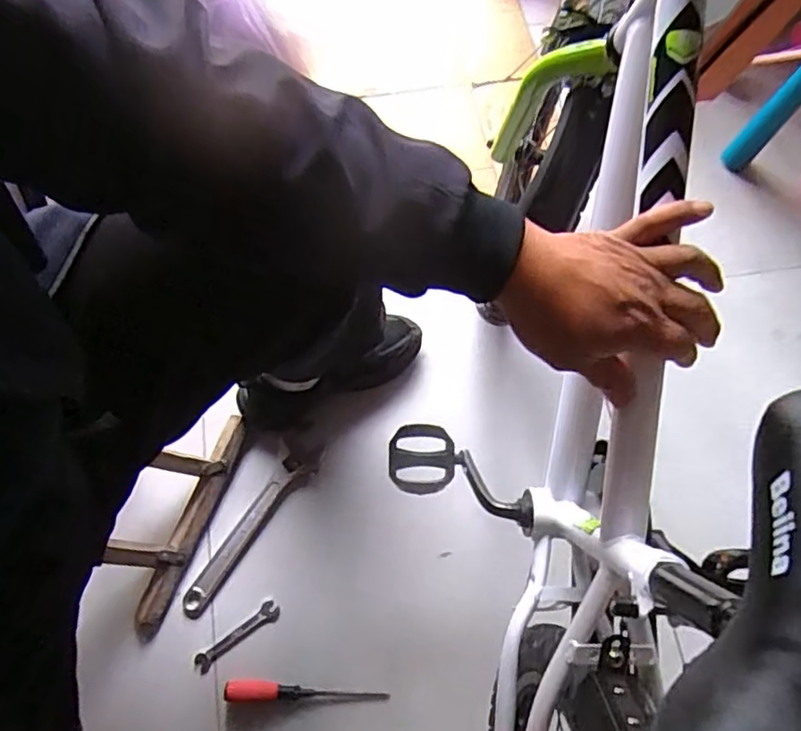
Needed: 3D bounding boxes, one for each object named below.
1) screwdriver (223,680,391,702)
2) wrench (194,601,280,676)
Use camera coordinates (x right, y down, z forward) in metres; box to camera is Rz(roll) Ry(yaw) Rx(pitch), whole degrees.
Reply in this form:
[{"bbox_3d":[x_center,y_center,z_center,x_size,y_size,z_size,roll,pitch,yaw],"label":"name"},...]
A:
[{"bbox_3d":[-0.120,0.416,0.748,0.203,0.020,0.023,3,70,0],"label":"screwdriver"},{"bbox_3d":[-0.212,0.353,0.767,0.115,0.011,0.026,-37,75,-14],"label":"wrench"}]

